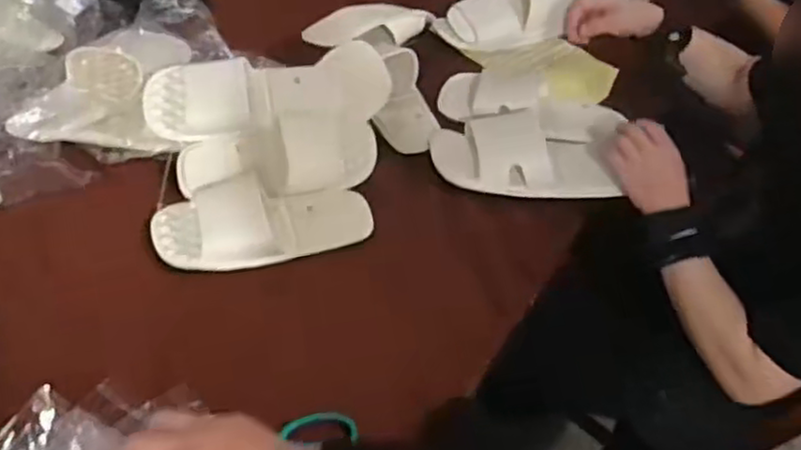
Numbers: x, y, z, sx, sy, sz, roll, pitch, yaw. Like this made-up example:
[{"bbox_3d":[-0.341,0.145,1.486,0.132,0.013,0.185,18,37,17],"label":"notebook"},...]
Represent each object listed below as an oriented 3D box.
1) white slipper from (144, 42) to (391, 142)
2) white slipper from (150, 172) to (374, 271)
[{"bbox_3d":[-0.152,-0.158,0.853,0.306,0.073,0.118,-10,51,-19],"label":"white slipper"},{"bbox_3d":[-0.148,-0.004,0.757,0.238,0.050,0.091,-1,49,-12],"label":"white slipper"}]

